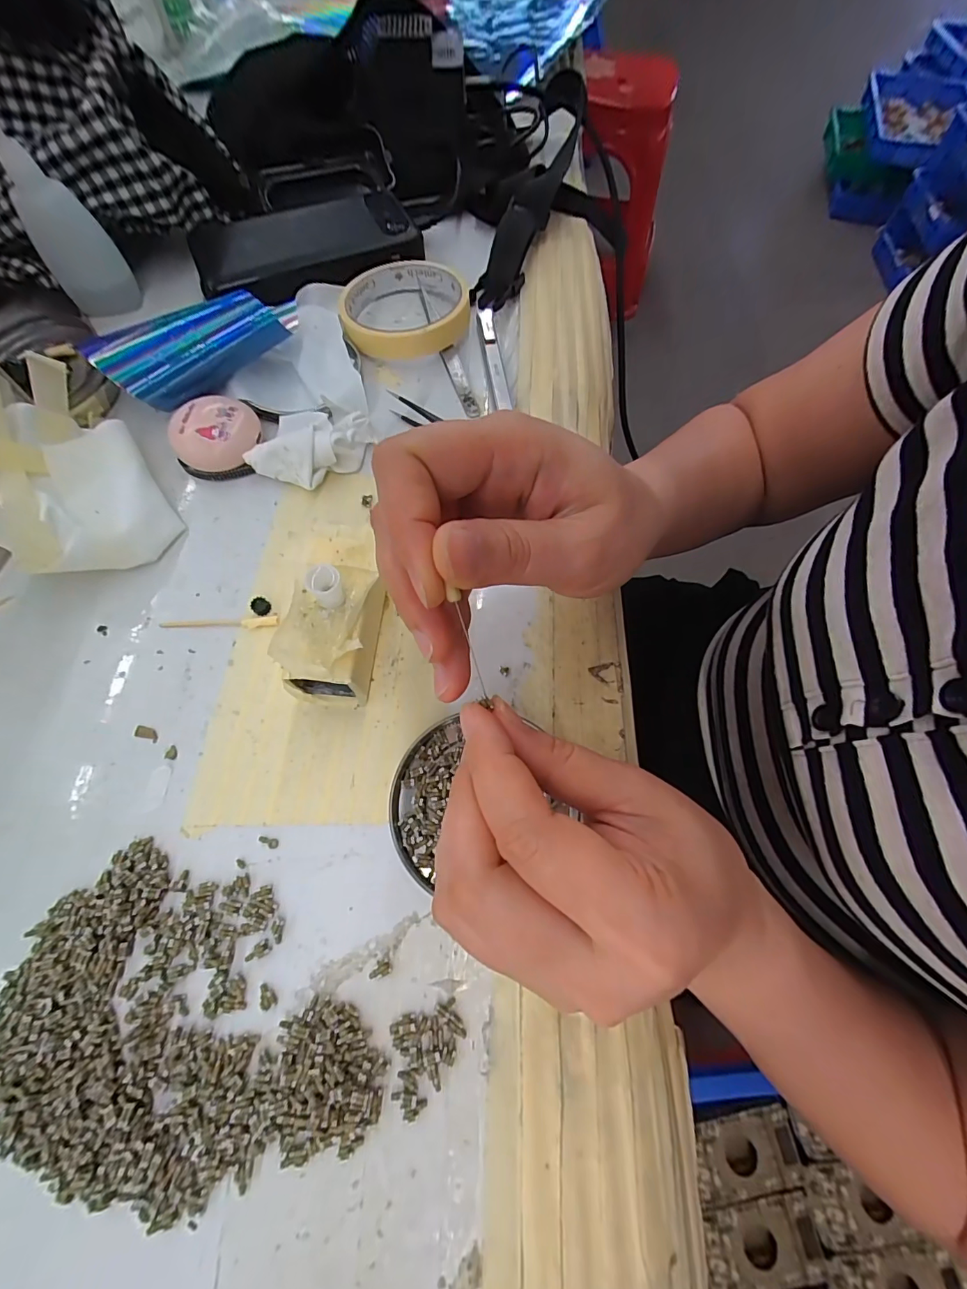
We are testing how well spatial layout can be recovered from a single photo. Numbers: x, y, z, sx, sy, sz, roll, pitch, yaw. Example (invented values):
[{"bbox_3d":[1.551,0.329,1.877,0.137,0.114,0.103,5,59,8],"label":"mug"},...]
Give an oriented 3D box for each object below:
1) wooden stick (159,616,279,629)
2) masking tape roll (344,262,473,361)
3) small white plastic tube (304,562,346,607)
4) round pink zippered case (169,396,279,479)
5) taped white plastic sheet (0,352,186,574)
[{"bbox_3d":[-0.135,-0.011,0.230,0.059,0.004,0.006,-2,68,-2],"label":"wooden stick"},{"bbox_3d":[-0.054,-0.235,0.311,0.084,0.019,0.087,1,68,-1],"label":"masking tape roll"},{"bbox_3d":[-0.067,-0.025,0.194,0.014,0.018,0.012,-40,73,-16],"label":"small white plastic tube"},{"bbox_3d":[-0.153,-0.124,0.265,0.042,0.024,0.053,10,68,3],"label":"round pink zippered case"},{"bbox_3d":[-0.216,-0.089,0.230,0.068,0.058,0.108,-34,73,-14],"label":"taped white plastic sheet"}]

